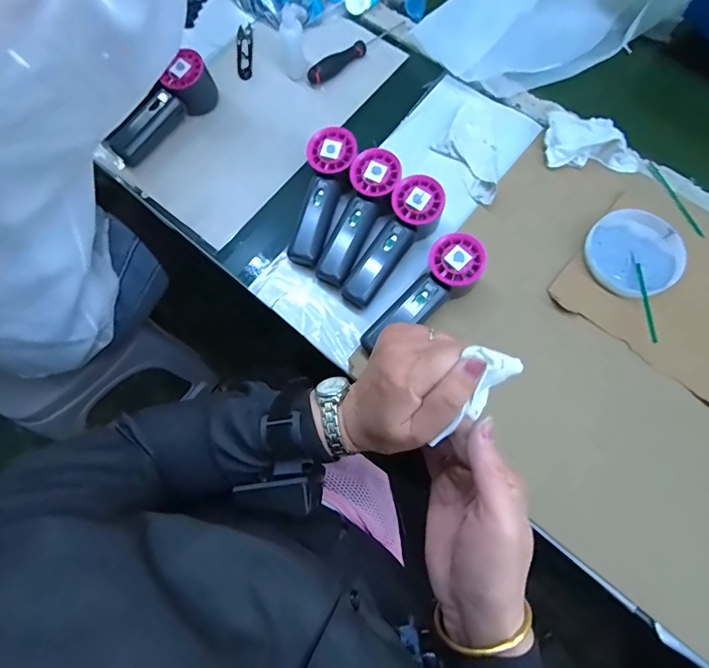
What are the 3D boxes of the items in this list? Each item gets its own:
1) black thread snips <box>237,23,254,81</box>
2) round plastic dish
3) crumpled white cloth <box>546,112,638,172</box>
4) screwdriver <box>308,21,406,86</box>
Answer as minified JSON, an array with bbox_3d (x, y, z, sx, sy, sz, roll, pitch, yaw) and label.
[{"bbox_3d":[-0.153,-0.392,0.594,0.023,0.004,0.098,-2,72,0],"label":"black thread snips"},{"bbox_3d":[0.310,-0.090,0.477,0.098,0.012,0.106,0,72,0],"label":"round plastic dish"},{"bbox_3d":[0.287,-0.237,0.515,0.114,0.033,0.074,3,72,2],"label":"crumpled white cloth"},{"bbox_3d":[0.000,-0.382,0.580,0.153,0.019,0.018,-38,75,-11],"label":"screwdriver"}]

